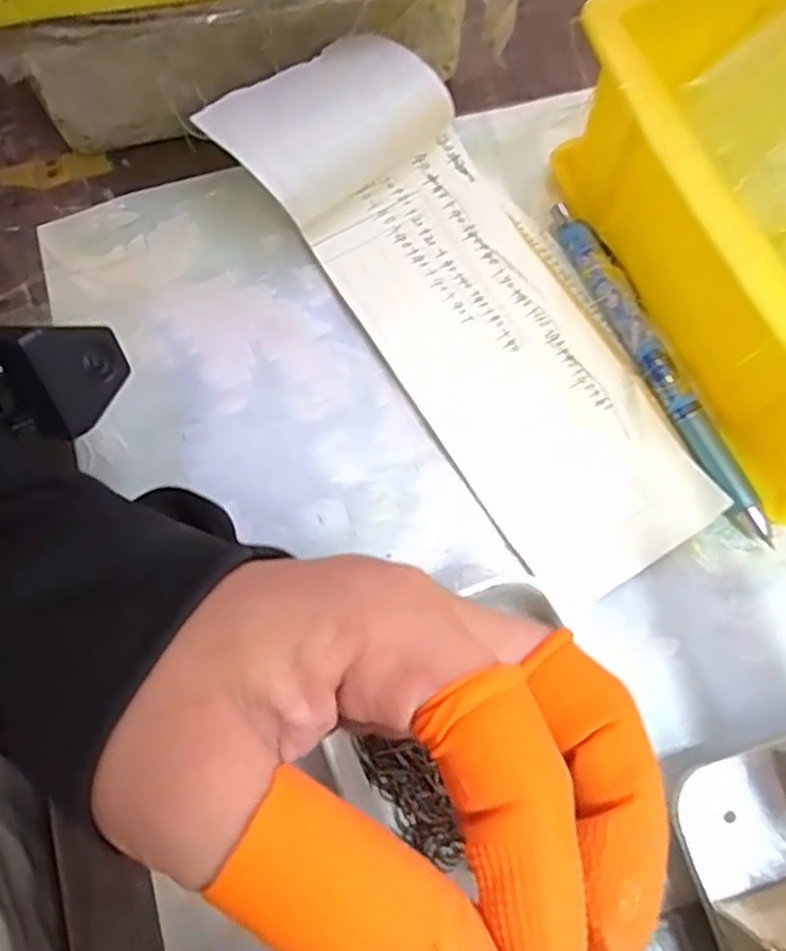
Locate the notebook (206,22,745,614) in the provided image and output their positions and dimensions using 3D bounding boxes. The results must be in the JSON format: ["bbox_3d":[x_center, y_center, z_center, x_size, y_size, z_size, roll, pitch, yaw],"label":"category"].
[{"bbox_3d":[0.030,-0.062,0.260,0.080,0.040,0.212,-34,76,-8],"label":"notebook"}]

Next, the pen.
[{"bbox_3d":[0.097,-0.043,0.270,0.017,0.009,0.142,-25,75,-6],"label":"pen"}]

